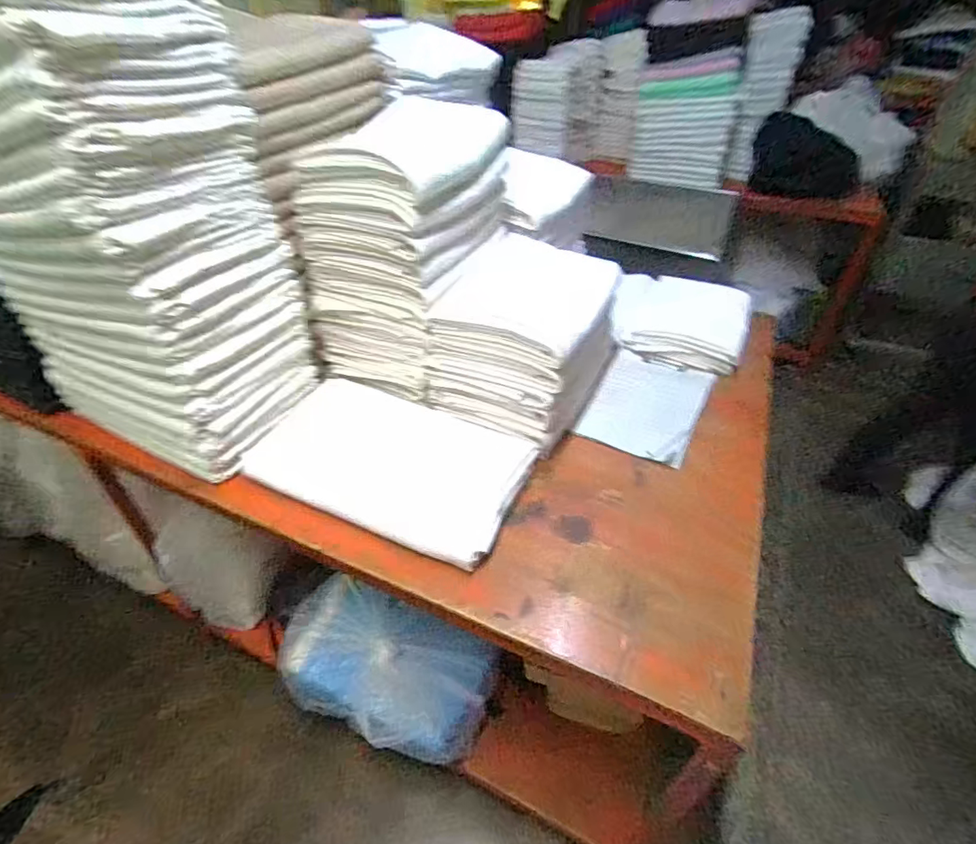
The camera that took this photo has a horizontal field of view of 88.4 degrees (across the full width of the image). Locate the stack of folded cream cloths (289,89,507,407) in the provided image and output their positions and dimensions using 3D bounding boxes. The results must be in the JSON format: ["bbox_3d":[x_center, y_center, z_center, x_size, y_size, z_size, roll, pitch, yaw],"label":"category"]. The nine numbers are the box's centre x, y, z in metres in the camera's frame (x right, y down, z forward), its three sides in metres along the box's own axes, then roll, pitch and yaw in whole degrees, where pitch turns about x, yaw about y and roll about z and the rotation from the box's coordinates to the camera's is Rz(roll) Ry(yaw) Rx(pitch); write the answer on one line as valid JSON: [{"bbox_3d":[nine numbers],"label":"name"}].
[{"bbox_3d":[-0.150,-0.361,1.019,0.268,0.414,0.408,16,43,18],"label":"stack of folded cream cloths"}]

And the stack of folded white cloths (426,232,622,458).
[{"bbox_3d":[0.086,-0.179,1.014,0.271,0.232,0.420,17,43,18],"label":"stack of folded white cloths"}]

